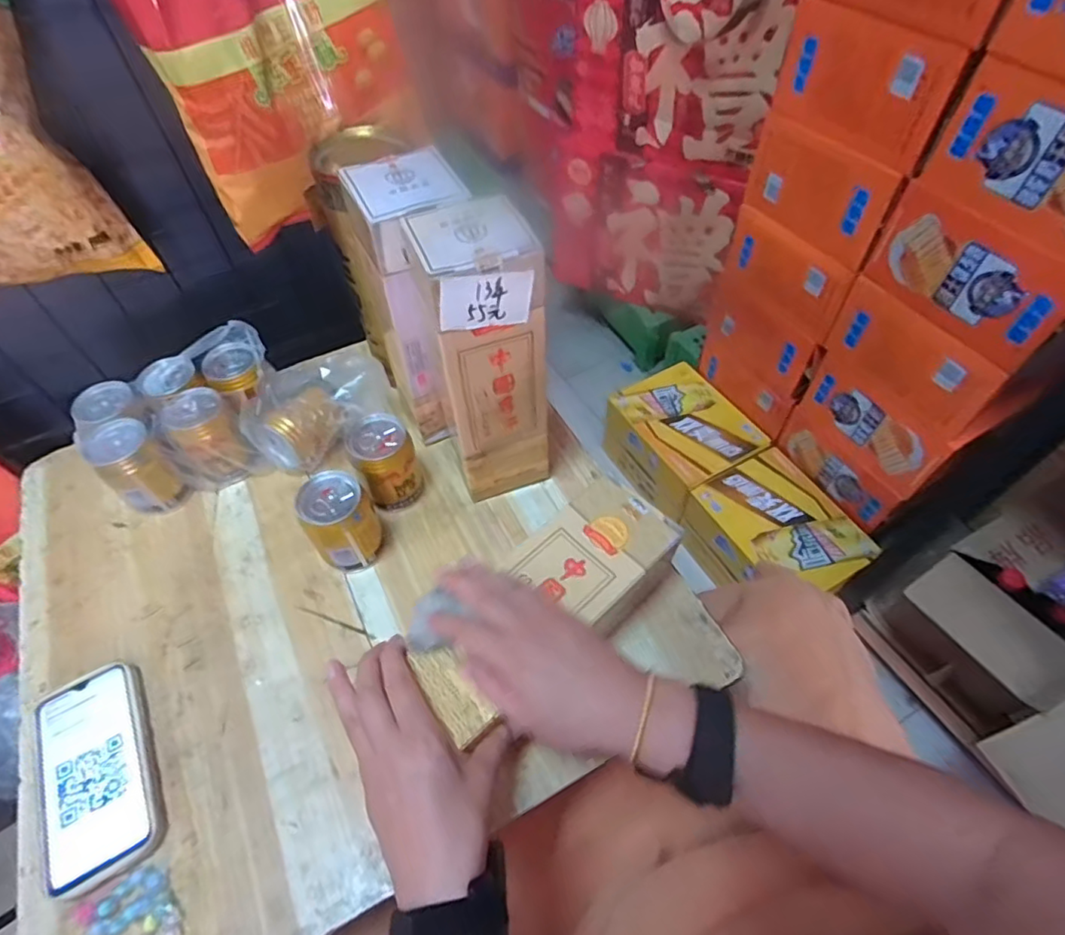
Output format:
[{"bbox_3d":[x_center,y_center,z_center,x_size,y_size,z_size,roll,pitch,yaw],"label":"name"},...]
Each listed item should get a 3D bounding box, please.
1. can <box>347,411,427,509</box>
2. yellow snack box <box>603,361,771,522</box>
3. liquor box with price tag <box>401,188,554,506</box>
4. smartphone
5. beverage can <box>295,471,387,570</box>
[{"bbox_3d":[-0.149,-0.002,0.593,0.060,0.089,0.060,-1,54,2],"label":"can"},{"bbox_3d":[0.314,-0.060,1.202,0.223,0.148,0.264,-28,58,-17],"label":"yellow snack box"},{"bbox_3d":[-0.042,-0.094,0.535,0.086,0.268,0.091,-19,56,-11],"label":"liquor box with price tag"},{"bbox_3d":[-0.357,0.248,0.469,0.084,0.014,0.167,-27,58,-16],"label":"smartphone"},{"bbox_3d":[-0.181,0.056,0.551,0.061,0.096,0.055,-27,58,-16],"label":"beverage can"}]

